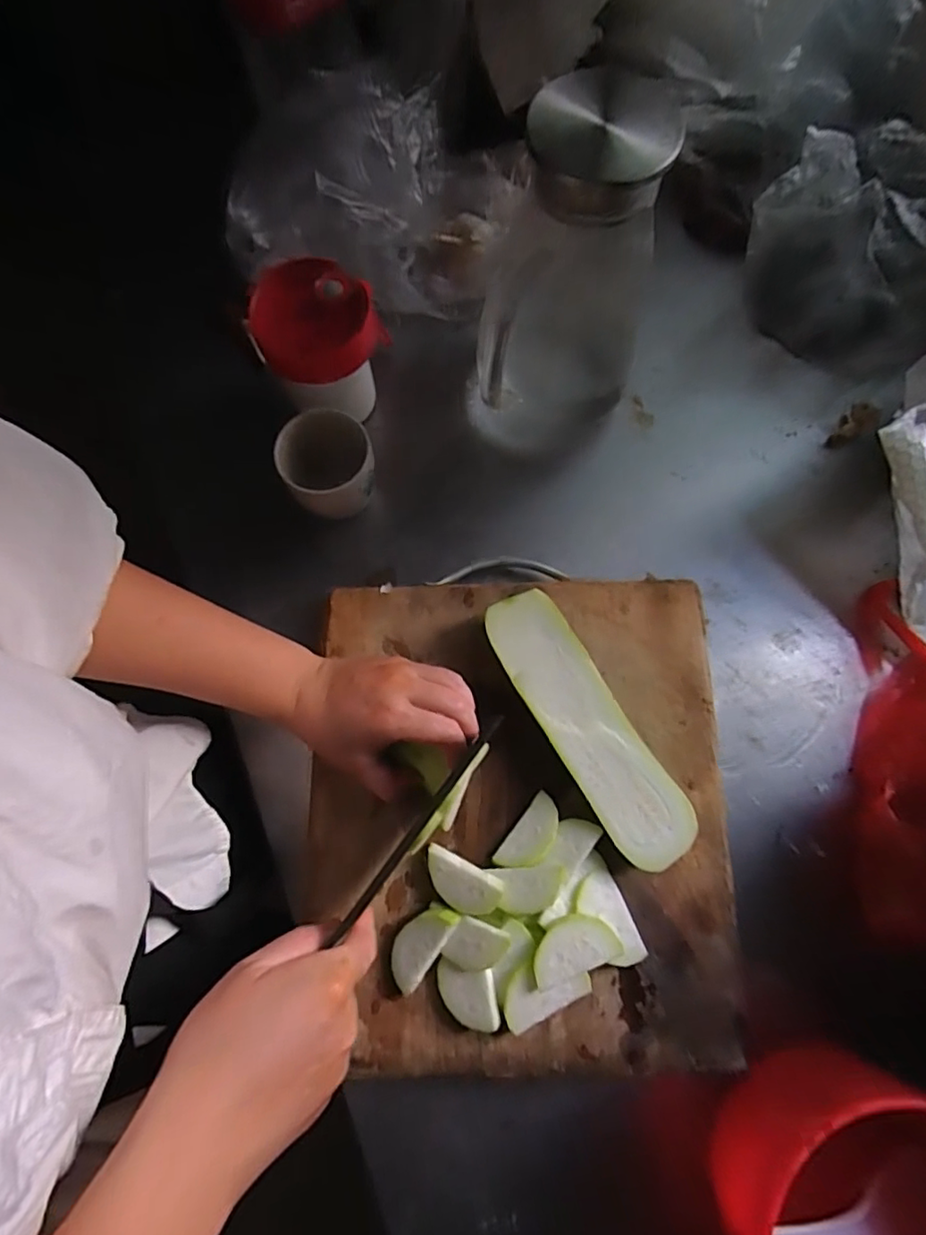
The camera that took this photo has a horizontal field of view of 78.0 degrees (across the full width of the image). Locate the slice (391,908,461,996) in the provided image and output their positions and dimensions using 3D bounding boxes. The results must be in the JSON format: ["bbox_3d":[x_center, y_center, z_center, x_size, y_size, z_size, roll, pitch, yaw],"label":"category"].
[{"bbox_3d":[-0.030,0.229,0.402,0.029,0.007,0.064,36,91,21],"label":"slice"}]

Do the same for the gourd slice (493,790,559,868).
[{"bbox_3d":[0.050,0.161,0.419,0.030,0.005,0.060,30,75,40],"label":"gourd slice"}]

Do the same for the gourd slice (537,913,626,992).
[{"bbox_3d":[0.075,0.227,0.393,0.061,0.008,0.035,-21,75,-11],"label":"gourd slice"}]

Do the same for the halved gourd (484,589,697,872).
[{"bbox_3d":[0.091,0.081,0.431,0.060,0.036,0.215,-32,76,-7],"label":"halved gourd"}]

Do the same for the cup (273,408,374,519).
[{"bbox_3d":[-0.112,-0.122,0.489,0.072,0.086,0.071,0,75,1],"label":"cup"}]

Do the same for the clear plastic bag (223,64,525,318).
[{"bbox_3d":[-0.079,-0.388,0.527,0.240,0.121,0.136,9,75,4],"label":"clear plastic bag"}]

